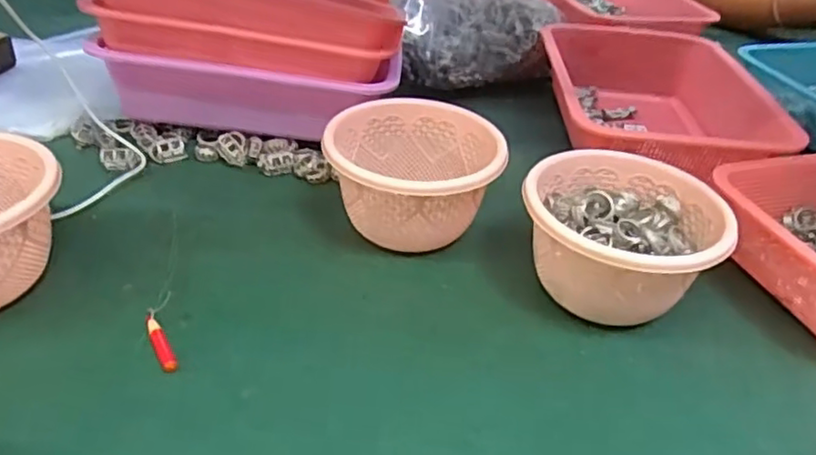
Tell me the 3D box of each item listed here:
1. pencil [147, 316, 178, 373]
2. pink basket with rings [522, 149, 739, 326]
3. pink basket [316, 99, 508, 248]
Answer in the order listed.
[{"bbox_3d":[-0.169,0.081,0.434,0.010,0.015,0.050,-19,41,-28],"label":"pencil"},{"bbox_3d":[0.164,0.012,0.497,0.146,0.088,0.133,18,38,20],"label":"pink basket with rings"},{"bbox_3d":[0.006,-0.041,0.548,0.139,0.092,0.132,5,35,2],"label":"pink basket"}]

